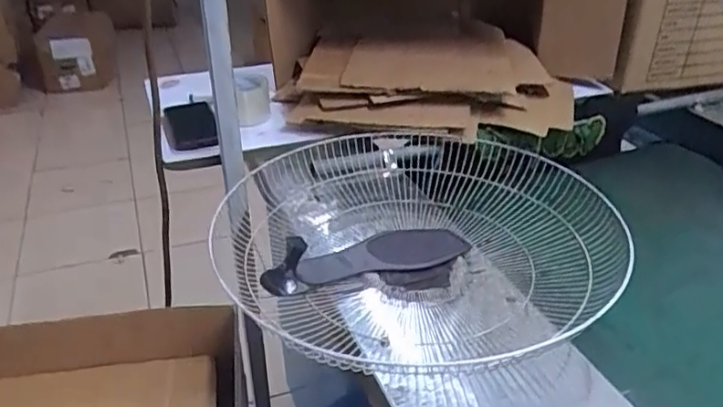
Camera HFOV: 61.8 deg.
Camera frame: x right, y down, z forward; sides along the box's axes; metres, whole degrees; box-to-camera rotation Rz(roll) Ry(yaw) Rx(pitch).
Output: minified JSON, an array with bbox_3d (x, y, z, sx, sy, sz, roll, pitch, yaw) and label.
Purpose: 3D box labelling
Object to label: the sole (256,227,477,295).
[{"bbox_3d":[0.006,0.049,0.685,0.249,0.052,0.085,-14,34,-25],"label":"sole"}]

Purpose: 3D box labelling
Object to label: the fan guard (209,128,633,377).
[{"bbox_3d":[0.049,0.024,0.746,0.407,0.113,0.411,1,31,-1],"label":"fan guard"}]

